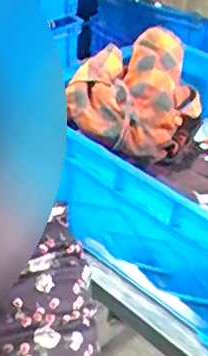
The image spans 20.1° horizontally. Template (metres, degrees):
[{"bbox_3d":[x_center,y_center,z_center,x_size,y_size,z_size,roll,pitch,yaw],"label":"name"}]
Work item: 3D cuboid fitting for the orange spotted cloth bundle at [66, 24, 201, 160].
[{"bbox_3d":[0.037,-0.103,0.762,0.129,0.104,0.196,23,39,25],"label":"orange spotted cloth bundle"}]

